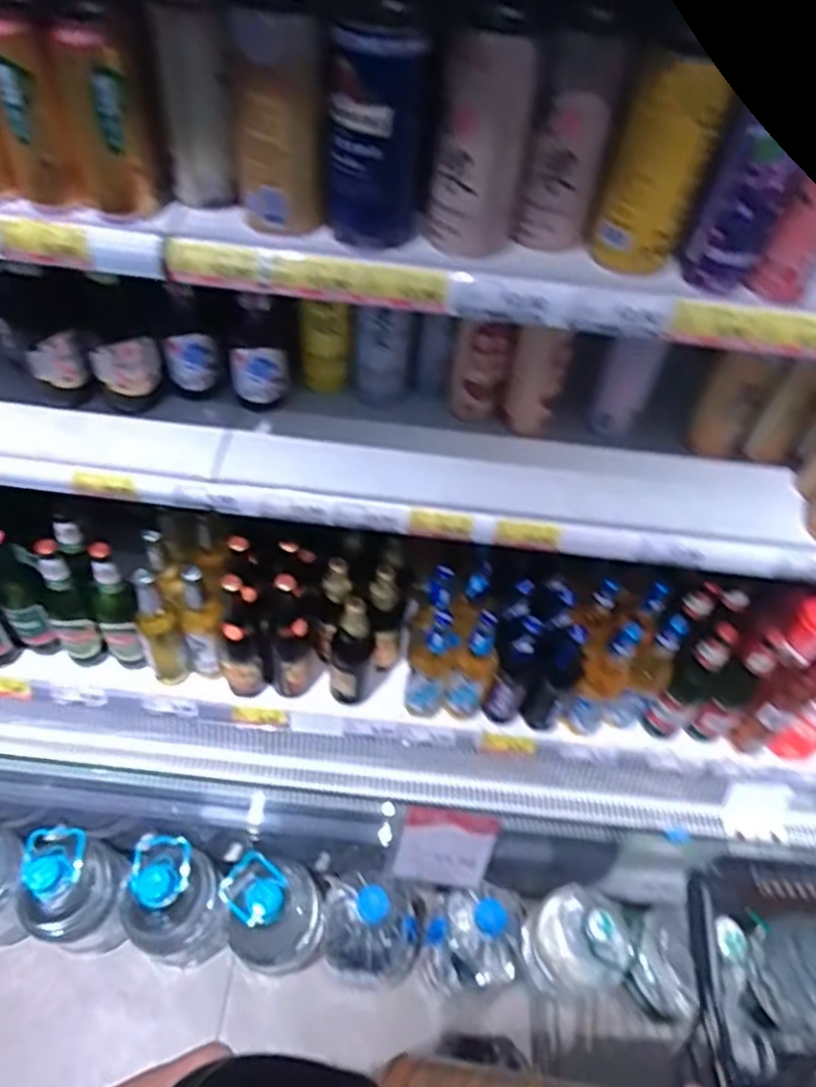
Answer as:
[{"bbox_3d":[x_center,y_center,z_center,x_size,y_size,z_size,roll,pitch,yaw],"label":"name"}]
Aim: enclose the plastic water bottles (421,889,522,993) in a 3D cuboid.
[{"bbox_3d":[0.131,0.682,1.233,0.174,0.271,0.148,12,50,4],"label":"plastic water bottles"}]

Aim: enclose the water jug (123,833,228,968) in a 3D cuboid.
[{"bbox_3d":[-0.412,0.636,1.248,0.187,0.317,0.148,38,56,23],"label":"water jug"}]

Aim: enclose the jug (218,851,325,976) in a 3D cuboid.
[{"bbox_3d":[-0.232,0.650,1.252,0.162,0.288,0.150,3,50,-4],"label":"jug"}]

